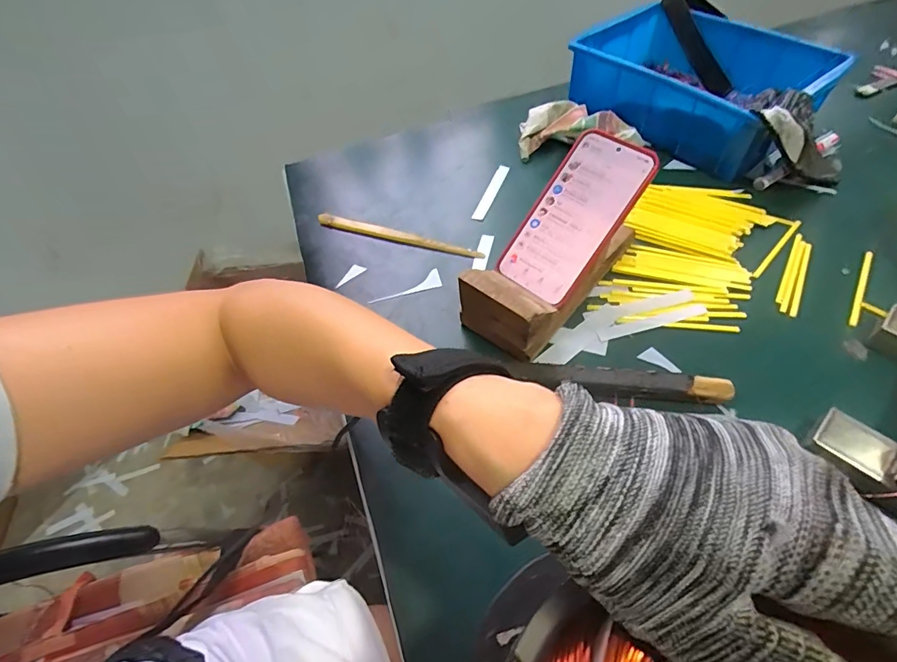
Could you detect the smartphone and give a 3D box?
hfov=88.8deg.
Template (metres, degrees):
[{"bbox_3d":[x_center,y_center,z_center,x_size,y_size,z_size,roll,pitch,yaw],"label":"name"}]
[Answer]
[{"bbox_3d":[0.120,-0.109,0.437,0.079,0.011,0.164,37,98,28],"label":"smartphone"}]

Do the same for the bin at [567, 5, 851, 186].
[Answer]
[{"bbox_3d":[0.330,-0.339,0.627,0.225,0.089,0.293,-35,58,-19],"label":"bin"}]

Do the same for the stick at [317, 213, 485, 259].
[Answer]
[{"bbox_3d":[-0.059,-0.113,0.538,0.208,0.013,0.016,16,56,17],"label":"stick"}]

